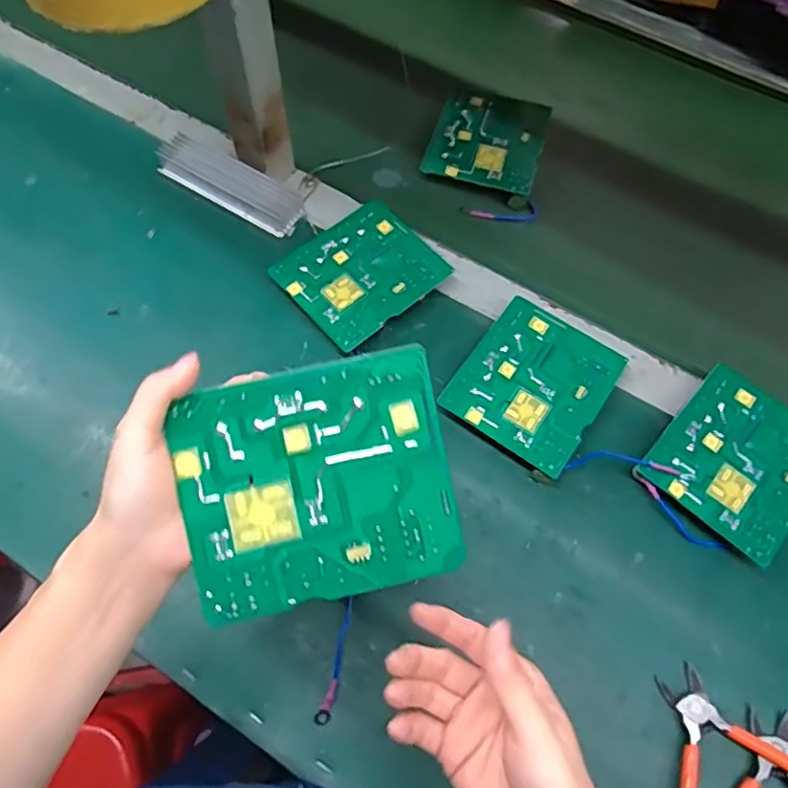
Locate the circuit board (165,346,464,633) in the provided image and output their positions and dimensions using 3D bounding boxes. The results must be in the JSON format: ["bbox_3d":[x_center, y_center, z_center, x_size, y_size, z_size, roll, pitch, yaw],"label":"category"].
[{"bbox_3d":[-0.037,0.045,0.301,0.131,0.004,0.114,-13,92,-4],"label":"circuit board"}]

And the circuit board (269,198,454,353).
[{"bbox_3d":[-0.029,-0.114,0.562,0.132,0.006,0.112,-39,72,-16],"label":"circuit board"}]

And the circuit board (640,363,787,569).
[{"bbox_3d":[0.280,0.052,0.492,0.112,0.008,0.126,40,73,17],"label":"circuit board"}]

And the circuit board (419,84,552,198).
[{"bbox_3d":[0.101,-0.273,0.647,0.112,0.007,0.133,16,66,7],"label":"circuit board"}]

